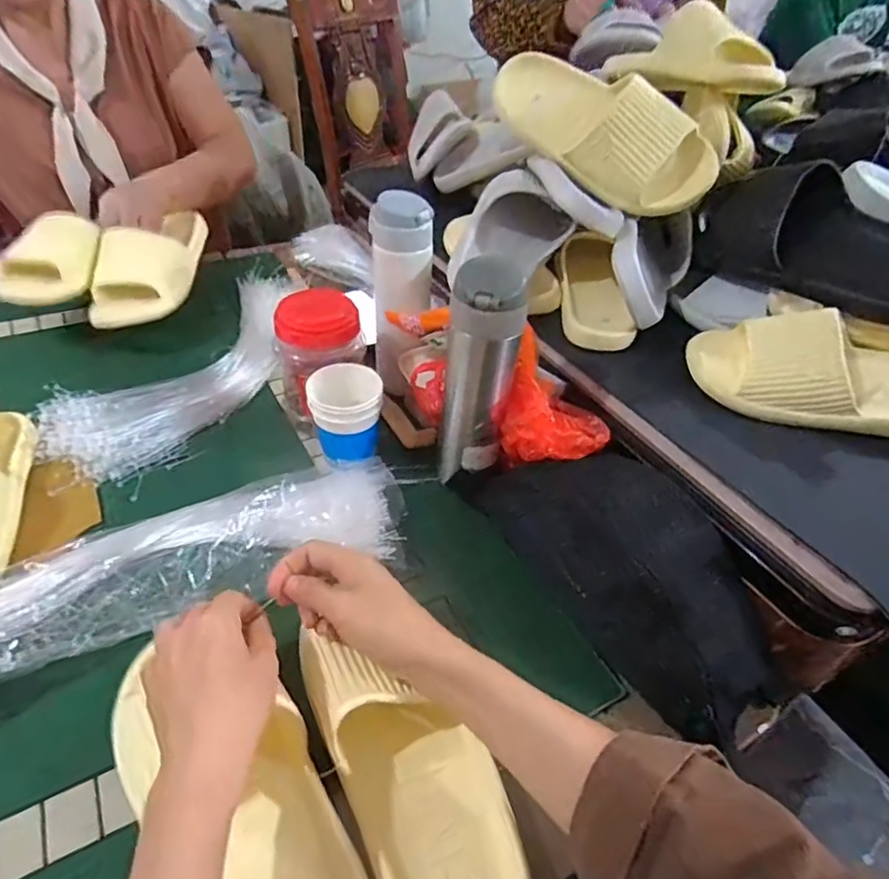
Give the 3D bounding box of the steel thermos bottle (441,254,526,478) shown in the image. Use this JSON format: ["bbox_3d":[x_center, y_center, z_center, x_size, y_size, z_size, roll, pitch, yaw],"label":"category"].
[{"bbox_3d":[0.033,-0.058,0.535,0.062,0.196,0.055,5,42,1],"label":"steel thermos bottle"}]

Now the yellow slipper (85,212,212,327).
[{"bbox_3d":[-0.391,-0.239,0.785,0.105,0.071,0.222,-1,42,-5],"label":"yellow slipper"}]

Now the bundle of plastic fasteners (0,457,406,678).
[{"bbox_3d":[-0.230,0.100,0.488,0.409,0.052,0.122,-17,46,-22],"label":"bundle of plastic fasteners"}]

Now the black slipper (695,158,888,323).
[{"bbox_3d":[0.353,-0.193,0.580,0.069,0.117,0.253,-16,45,-21],"label":"black slipper"}]

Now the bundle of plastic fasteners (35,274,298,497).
[{"bbox_3d":[-0.297,-0.104,0.741,0.173,0.033,0.421,18,44,15],"label":"bundle of plastic fasteners"}]

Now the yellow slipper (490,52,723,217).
[{"bbox_3d":[0.165,-0.334,0.625,0.248,0.101,0.070,37,50,14],"label":"yellow slipper"}]

